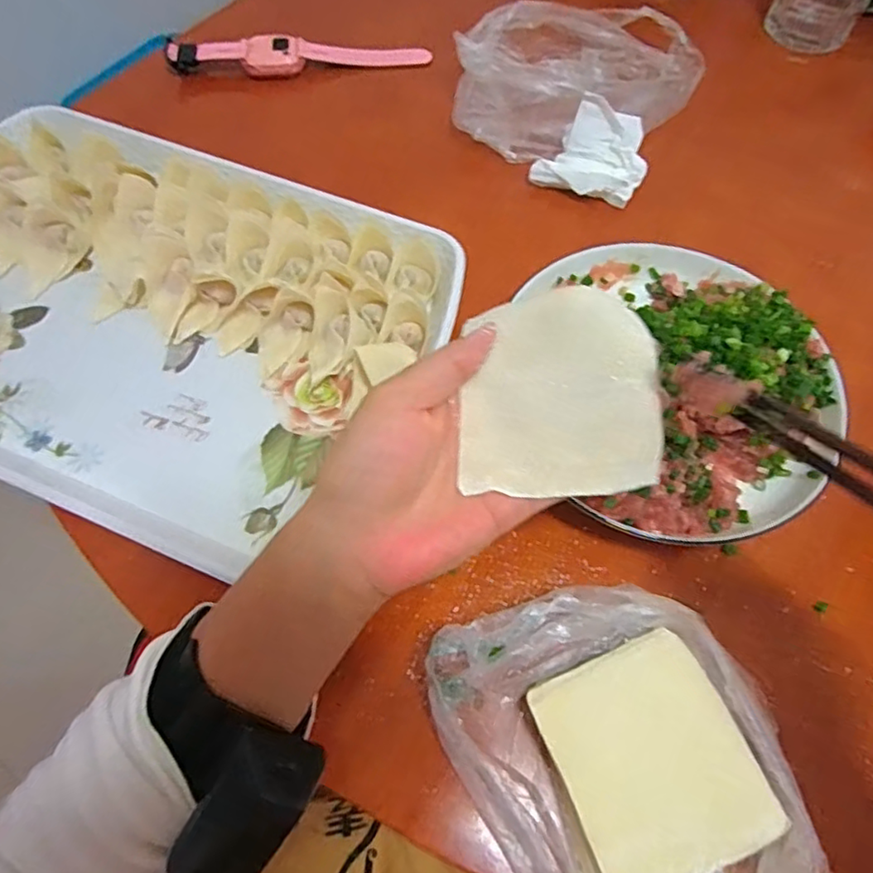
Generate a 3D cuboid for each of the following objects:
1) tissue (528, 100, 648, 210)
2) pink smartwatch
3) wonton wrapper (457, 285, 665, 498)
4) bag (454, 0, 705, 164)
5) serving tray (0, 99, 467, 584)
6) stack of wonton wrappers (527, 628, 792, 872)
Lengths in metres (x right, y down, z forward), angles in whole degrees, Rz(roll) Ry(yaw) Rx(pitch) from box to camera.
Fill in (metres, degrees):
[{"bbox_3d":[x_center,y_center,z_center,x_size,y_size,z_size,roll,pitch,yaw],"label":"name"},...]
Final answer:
[{"bbox_3d":[0.117,-0.210,0.448,0.078,0.042,0.067,18,64,8],"label":"tissue"},{"bbox_3d":[-0.113,-0.319,0.506,0.212,0.016,0.038,-5,63,-3],"label":"pink smartwatch"},{"bbox_3d":[0.052,-0.019,0.256,0.079,0.006,0.086,-1,80,10],"label":"wonton wrapper"},{"bbox_3d":[0.108,-0.297,0.481,0.211,0.057,0.142,-23,66,-12],"label":"bag"},{"bbox_3d":[-0.185,-0.077,0.371,0.357,0.042,0.241,20,65,9],"label":"serving tray"},{"bbox_3d":[0.095,0.147,0.277,0.081,0.026,0.091,-20,65,-11],"label":"stack of wonton wrappers"}]

